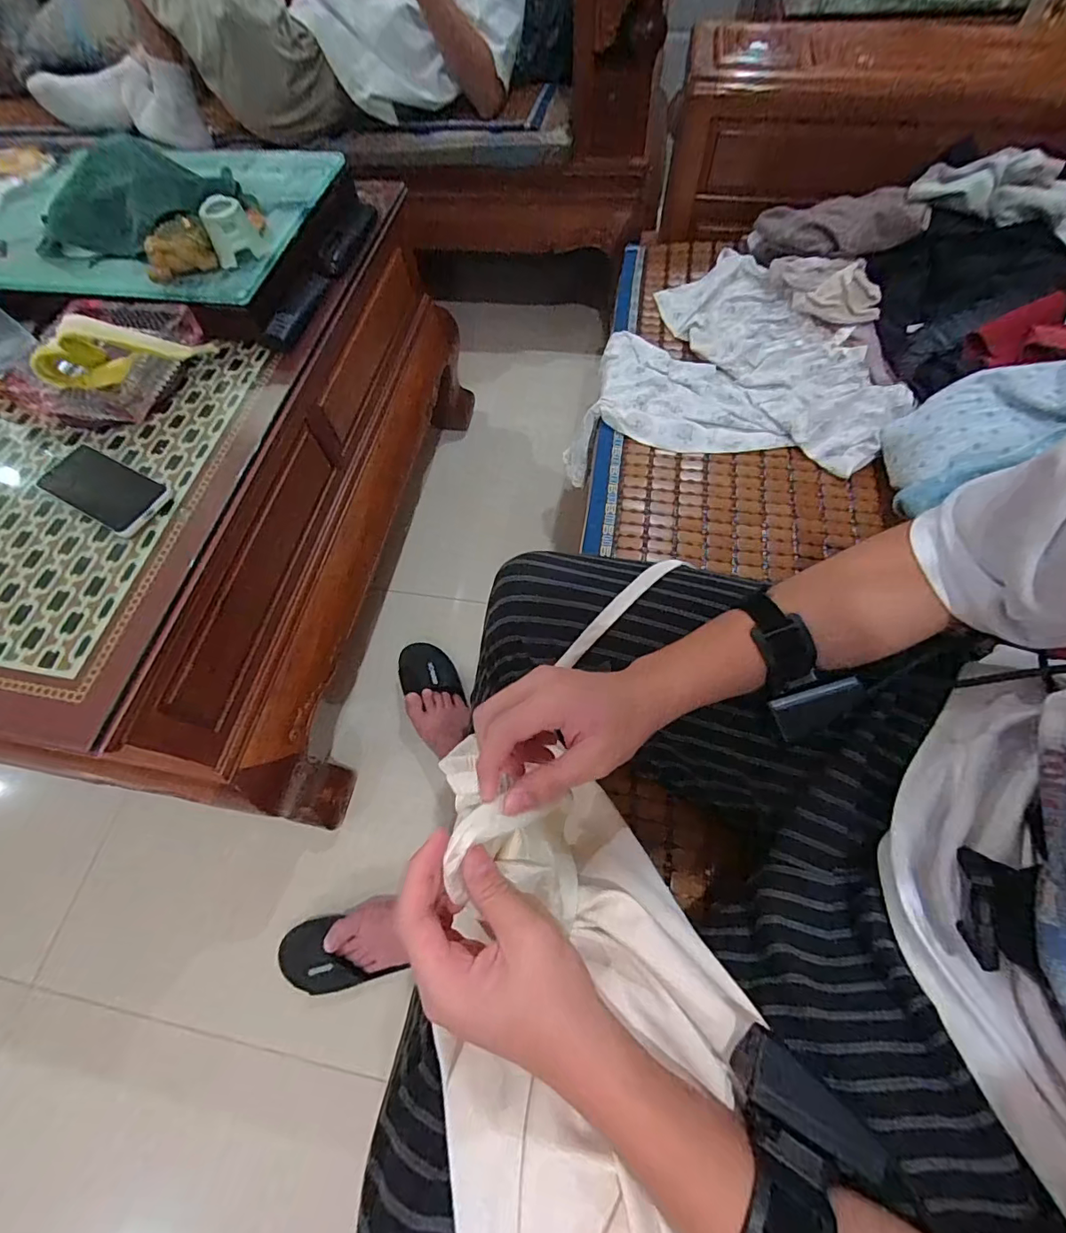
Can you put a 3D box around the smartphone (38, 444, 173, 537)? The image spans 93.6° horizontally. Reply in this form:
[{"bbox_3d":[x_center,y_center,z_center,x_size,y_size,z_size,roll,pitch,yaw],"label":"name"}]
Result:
[{"bbox_3d":[-0.492,-0.148,0.573,0.158,0.014,0.071,26,68,15],"label":"smartphone"}]

